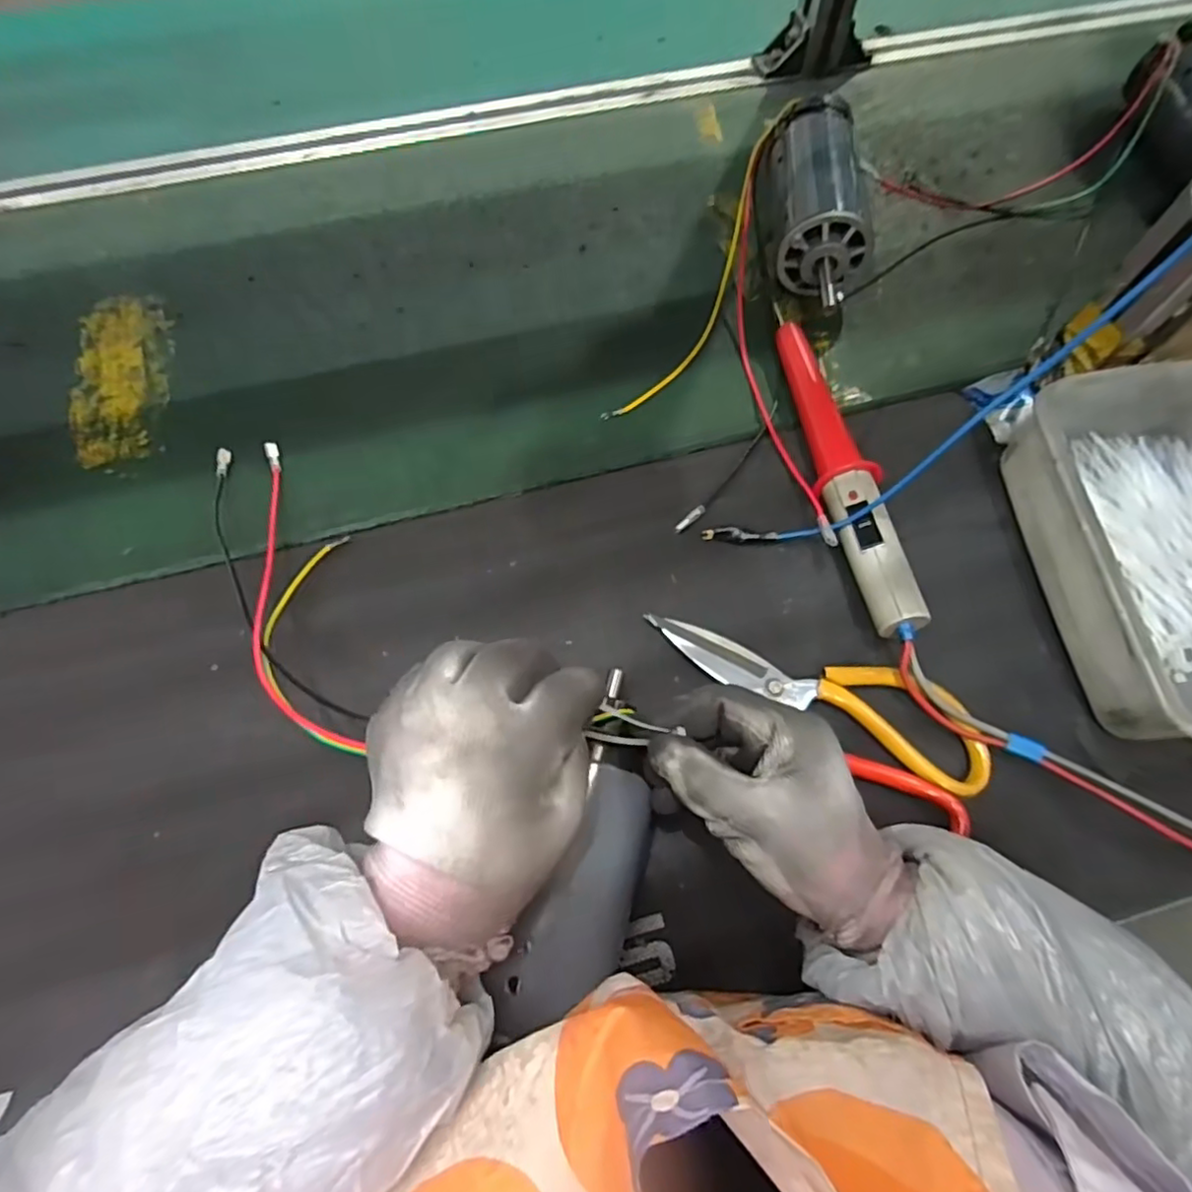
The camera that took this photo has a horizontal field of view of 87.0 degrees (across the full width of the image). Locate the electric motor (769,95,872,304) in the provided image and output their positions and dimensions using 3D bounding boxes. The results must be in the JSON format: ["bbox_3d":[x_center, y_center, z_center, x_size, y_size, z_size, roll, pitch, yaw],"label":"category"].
[{"bbox_3d":[0.173,-0.314,0.507,0.067,0.060,0.196,0,67,0],"label":"electric motor"}]

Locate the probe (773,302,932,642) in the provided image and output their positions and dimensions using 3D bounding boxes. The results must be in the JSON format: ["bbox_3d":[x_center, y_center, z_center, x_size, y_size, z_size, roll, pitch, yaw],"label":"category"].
[{"bbox_3d":[0.161,-0.091,0.422,0.033,0.040,0.256,-7,67,-3],"label":"probe"}]

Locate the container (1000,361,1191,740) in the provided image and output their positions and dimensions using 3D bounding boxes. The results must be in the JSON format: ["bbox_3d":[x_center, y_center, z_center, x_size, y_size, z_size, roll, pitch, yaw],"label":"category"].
[{"bbox_3d":[0.352,-0.026,0.376,0.151,0.081,0.215,-6,67,-3],"label":"container"}]

